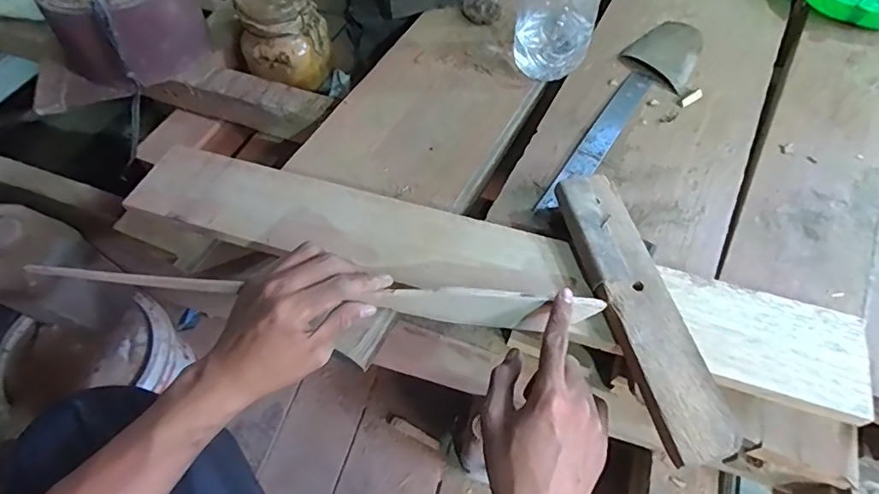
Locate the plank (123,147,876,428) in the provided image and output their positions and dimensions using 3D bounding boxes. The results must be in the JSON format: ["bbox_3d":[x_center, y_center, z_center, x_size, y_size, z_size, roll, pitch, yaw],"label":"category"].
[{"bbox_3d":[0.016,0.011,0.451,0.646,0.015,0.089,15,59,11],"label":"plank"}]

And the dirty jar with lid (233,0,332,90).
[{"bbox_3d":[-0.218,-0.294,0.705,0.121,0.110,0.099,-10,58,-5],"label":"dirty jar with lid"}]

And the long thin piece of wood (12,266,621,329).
[{"bbox_3d":[-0.095,0.039,0.405,0.435,0.033,0.018,5,58,3],"label":"long thin piece of wood"}]

